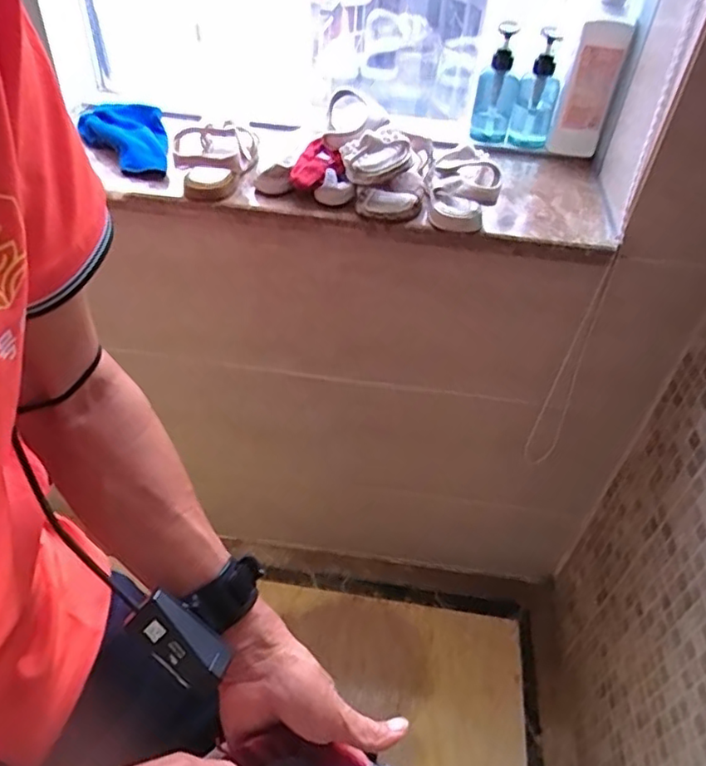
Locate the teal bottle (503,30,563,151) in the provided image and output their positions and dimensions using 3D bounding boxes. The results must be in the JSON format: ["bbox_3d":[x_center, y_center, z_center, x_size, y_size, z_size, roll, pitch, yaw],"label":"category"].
[{"bbox_3d":[0.260,-0.405,0.836,0.059,0.161,0.037,15,65,9],"label":"teal bottle"}]

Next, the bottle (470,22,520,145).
[{"bbox_3d":[0.206,-0.420,0.848,0.055,0.162,0.049,11,44,7],"label":"bottle"}]

